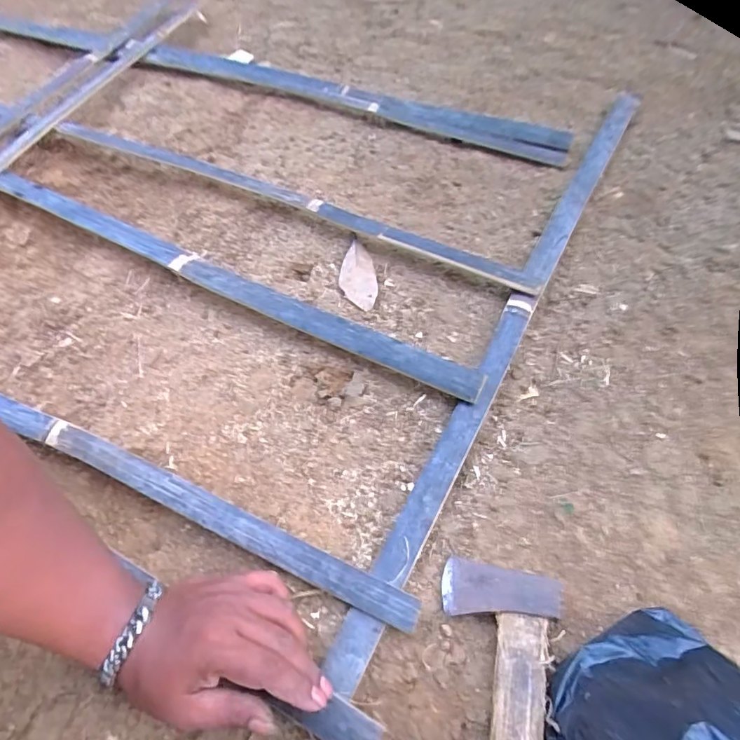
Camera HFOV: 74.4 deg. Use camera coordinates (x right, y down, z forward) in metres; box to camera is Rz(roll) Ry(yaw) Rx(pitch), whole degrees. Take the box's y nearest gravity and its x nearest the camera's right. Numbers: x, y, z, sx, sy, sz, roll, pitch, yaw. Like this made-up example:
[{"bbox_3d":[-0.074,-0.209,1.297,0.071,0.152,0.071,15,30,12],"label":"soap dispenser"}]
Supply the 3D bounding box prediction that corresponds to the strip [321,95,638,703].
[{"bbox_3d":[0.176,-0.079,0.552,0.034,0.022,0.833,24,62,18],"label":"strip"}]

